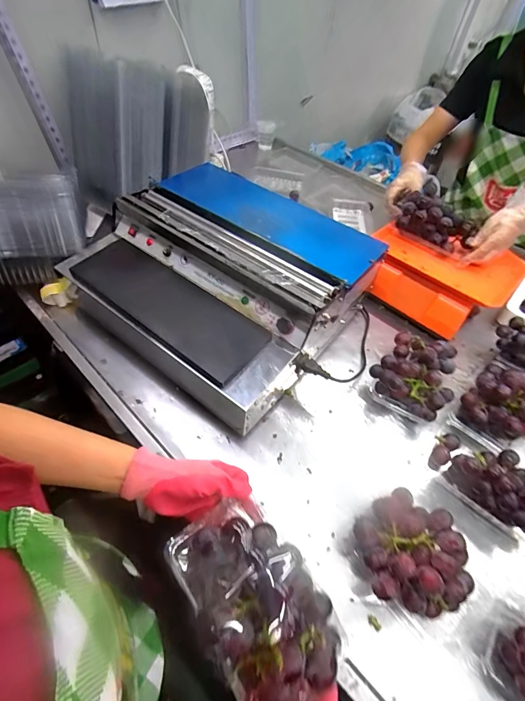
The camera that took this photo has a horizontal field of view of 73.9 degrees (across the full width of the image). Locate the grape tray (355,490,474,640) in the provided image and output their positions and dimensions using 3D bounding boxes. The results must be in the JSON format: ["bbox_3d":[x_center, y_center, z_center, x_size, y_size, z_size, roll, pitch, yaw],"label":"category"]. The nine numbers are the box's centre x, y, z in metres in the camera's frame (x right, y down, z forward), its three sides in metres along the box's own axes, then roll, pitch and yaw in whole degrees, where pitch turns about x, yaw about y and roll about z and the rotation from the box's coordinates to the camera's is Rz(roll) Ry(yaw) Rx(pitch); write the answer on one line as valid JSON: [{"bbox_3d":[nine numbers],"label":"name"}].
[{"bbox_3d":[0.187,0.272,0.458,0.119,0.090,0.144,-16,54,-17],"label":"grape tray"}]

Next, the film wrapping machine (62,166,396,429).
[{"bbox_3d":[-0.076,-0.149,0.710,0.487,0.190,0.420,37,57,22],"label":"film wrapping machine"}]

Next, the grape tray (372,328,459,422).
[{"bbox_3d":[0.283,0.042,0.641,0.137,0.078,0.156,35,56,21],"label":"grape tray"}]

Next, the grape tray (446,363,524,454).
[{"bbox_3d":[0.414,0.098,0.607,0.148,0.093,0.120,-31,60,-26],"label":"grape tray"}]

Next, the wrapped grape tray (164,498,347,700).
[{"bbox_3d":[-0.007,0.226,0.326,0.103,0.077,0.174,-30,59,-26],"label":"wrapped grape tray"}]

